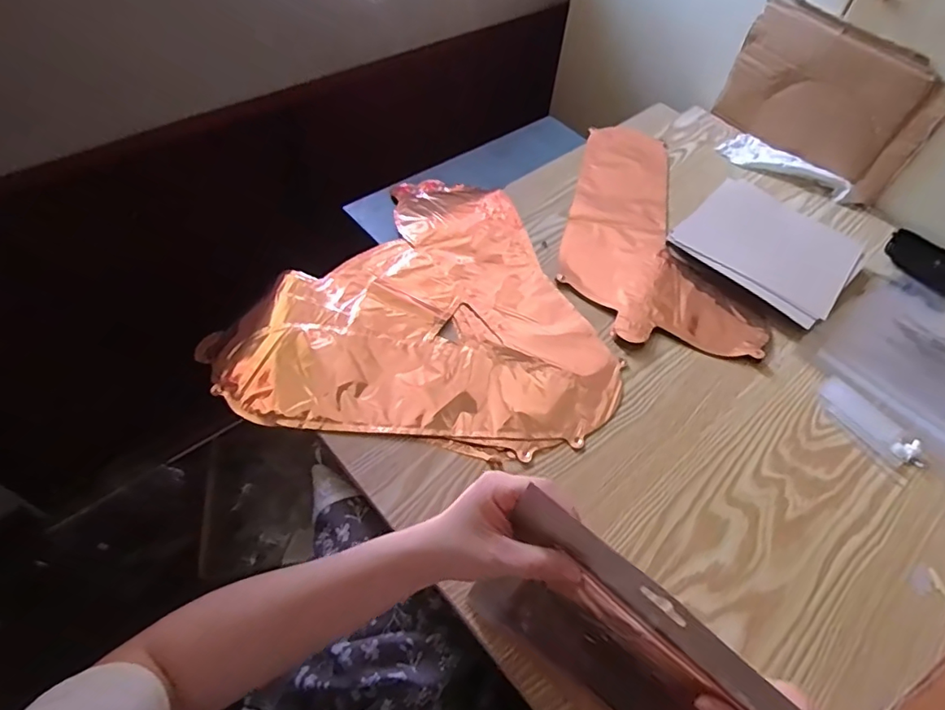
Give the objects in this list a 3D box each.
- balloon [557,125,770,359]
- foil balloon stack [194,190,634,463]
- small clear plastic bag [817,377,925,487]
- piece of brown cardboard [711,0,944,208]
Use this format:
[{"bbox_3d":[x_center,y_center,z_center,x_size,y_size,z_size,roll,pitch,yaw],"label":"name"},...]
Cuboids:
[{"bbox_3d":[0.226,-0.175,0.706,0.219,0.010,0.402,6,54,0],"label":"balloon"},{"bbox_3d":[-0.042,-0.074,0.611,0.405,0.017,0.383,10,54,3],"label":"foil balloon stack"},{"bbox_3d":[0.405,0.069,0.546,0.055,0.009,0.110,-25,60,-21],"label":"small clear plastic bag"},{"bbox_3d":[0.481,-0.351,0.744,0.024,0.180,0.270,-37,64,-19],"label":"piece of brown cardboard"}]

